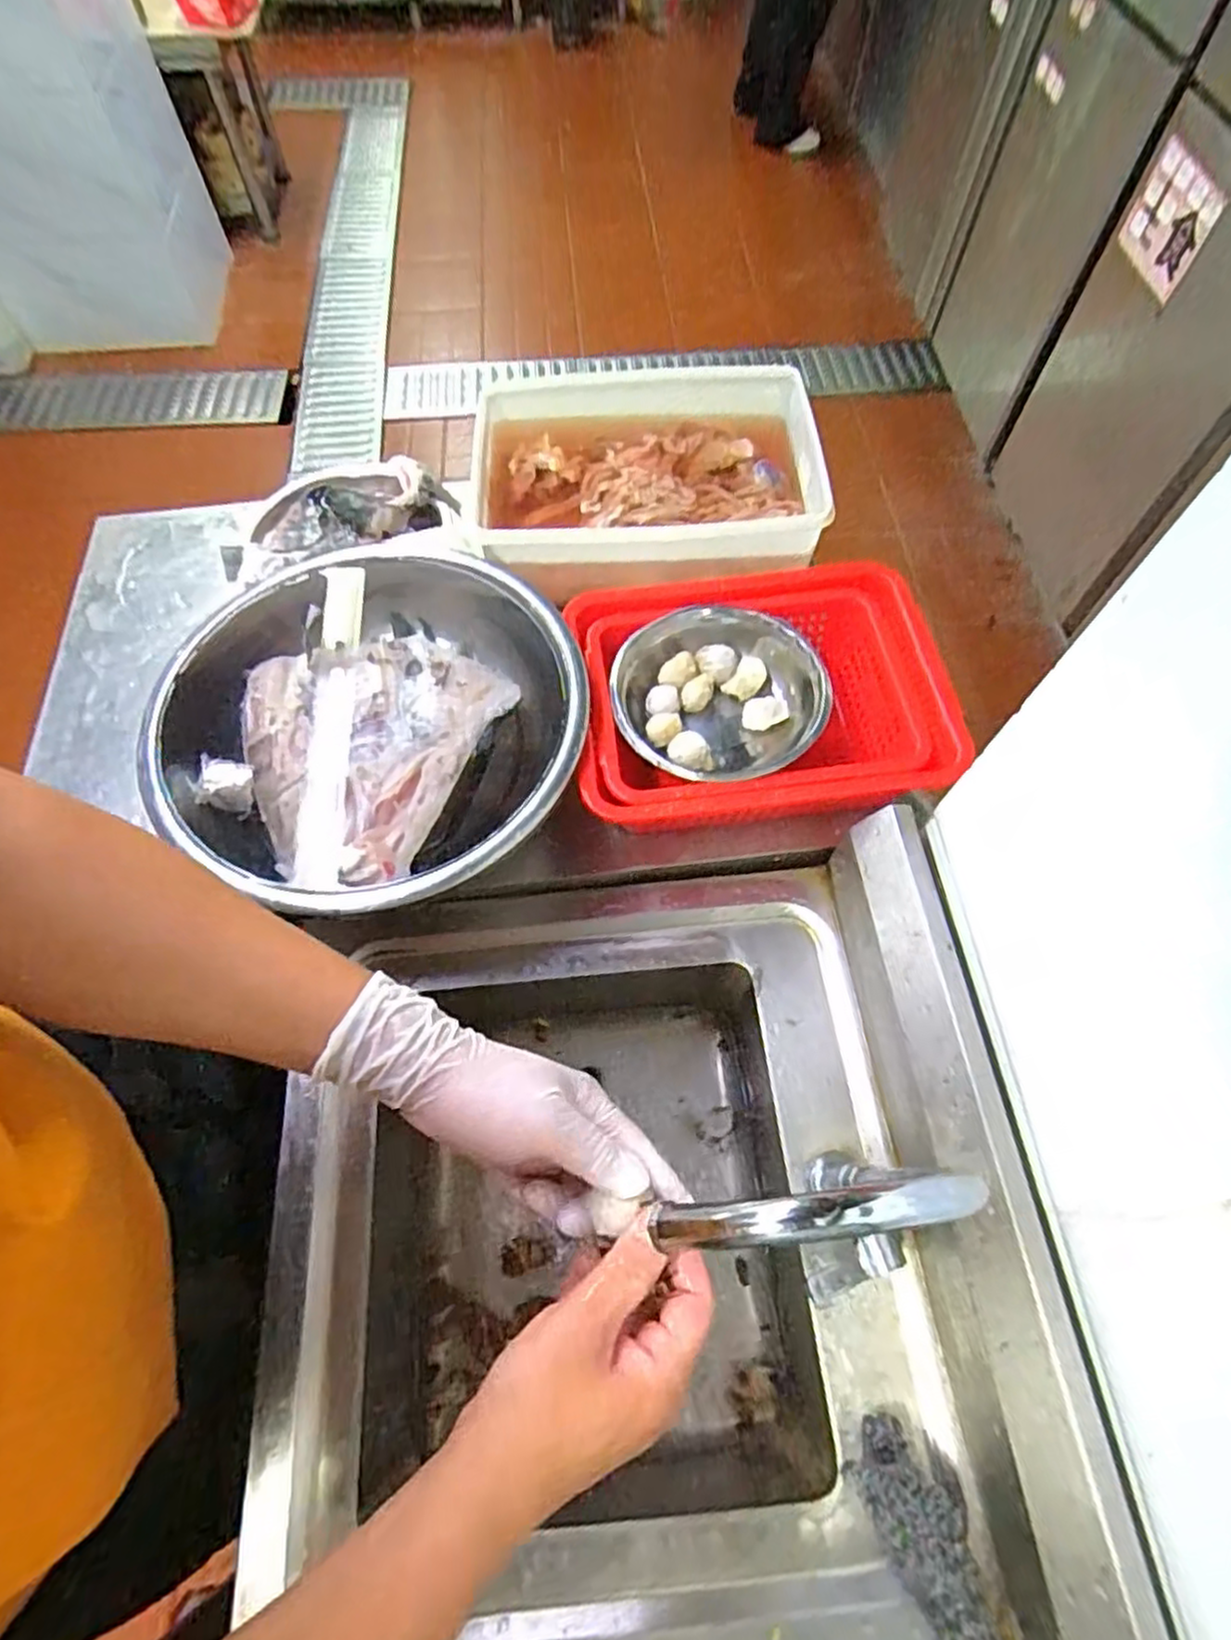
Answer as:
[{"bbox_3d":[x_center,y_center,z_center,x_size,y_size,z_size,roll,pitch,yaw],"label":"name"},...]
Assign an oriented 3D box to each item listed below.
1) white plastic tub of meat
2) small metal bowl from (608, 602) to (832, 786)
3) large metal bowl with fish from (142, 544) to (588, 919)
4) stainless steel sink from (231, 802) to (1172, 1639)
[{"bbox_3d":[0.030,-0.363,0.761,0.340,0.089,0.245,-2,63,-1],"label":"white plastic tub of meat"},{"bbox_3d":[0.088,-0.103,0.645,0.174,0.062,0.175,0,63,0],"label":"small metal bowl"},{"bbox_3d":[-0.192,-0.079,0.645,0.334,0.109,0.337,0,63,0],"label":"large metal bowl with fish"},{"bbox_3d":[0.013,0.298,0.567,0.481,0.285,0.517,-3,63,-2],"label":"stainless steel sink"}]

